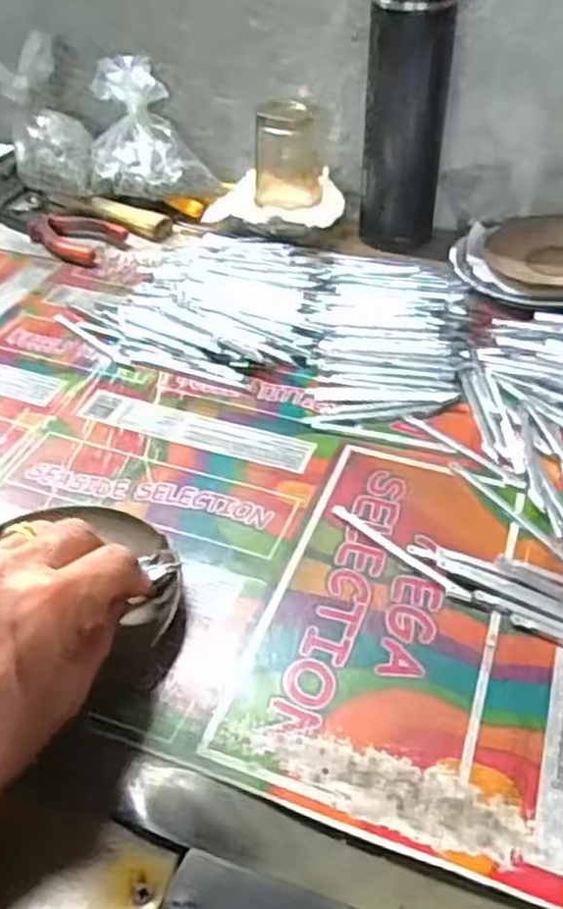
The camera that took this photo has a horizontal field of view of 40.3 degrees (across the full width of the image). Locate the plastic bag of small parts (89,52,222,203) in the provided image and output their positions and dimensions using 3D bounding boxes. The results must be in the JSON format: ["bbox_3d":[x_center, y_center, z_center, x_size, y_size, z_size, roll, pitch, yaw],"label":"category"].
[{"bbox_3d":[-0.122,-0.291,0.706,0.110,0.111,0.087,-9,43,-10],"label":"plastic bag of small parts"}]

